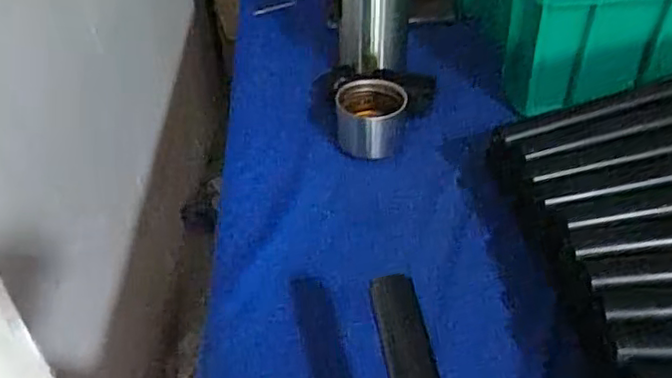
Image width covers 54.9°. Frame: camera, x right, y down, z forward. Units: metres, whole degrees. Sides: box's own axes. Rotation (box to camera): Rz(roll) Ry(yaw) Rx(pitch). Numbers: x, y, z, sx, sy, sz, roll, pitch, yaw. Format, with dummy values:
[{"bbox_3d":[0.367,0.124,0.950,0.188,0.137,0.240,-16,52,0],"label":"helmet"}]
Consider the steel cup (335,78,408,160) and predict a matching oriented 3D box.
[{"bbox_3d":[0.031,-0.066,0.591,0.063,0.042,0.063,-3,40,-1],"label":"steel cup"}]

